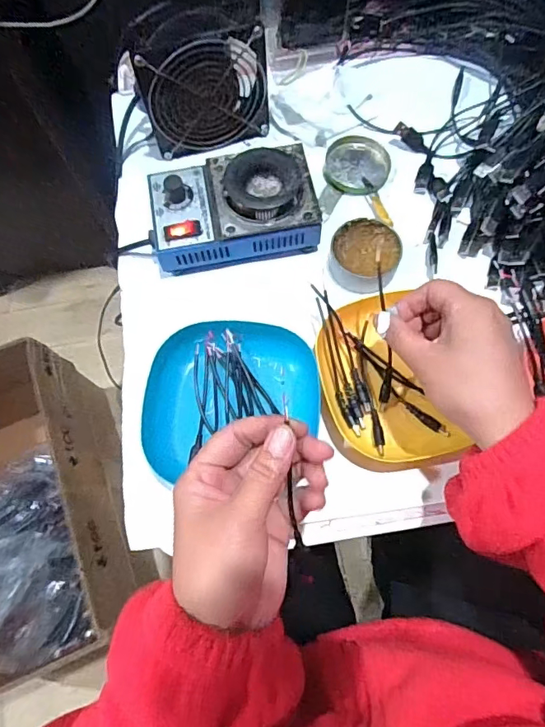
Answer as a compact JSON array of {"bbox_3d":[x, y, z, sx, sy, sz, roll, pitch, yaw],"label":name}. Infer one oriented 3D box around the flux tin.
[{"bbox_3d":[0.085,-0.098,0.452,0.062,0.021,0.069,11,71,6],"label":"flux tin"}]

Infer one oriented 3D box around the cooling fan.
[{"bbox_3d":[-0.063,-0.261,0.473,0.119,0.104,0.033,-17,70,-4],"label":"cooling fan"}]

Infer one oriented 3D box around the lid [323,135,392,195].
[{"bbox_3d":[0.087,-0.203,0.498,0.065,0.012,0.068,-1,70,2],"label":"lid"}]

